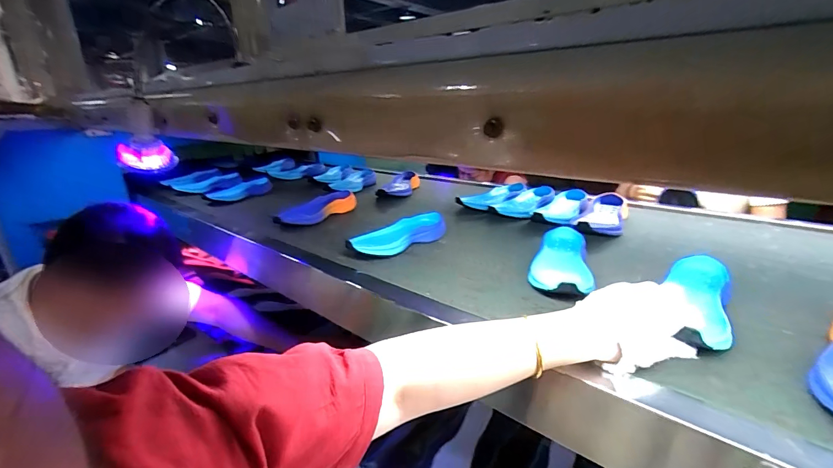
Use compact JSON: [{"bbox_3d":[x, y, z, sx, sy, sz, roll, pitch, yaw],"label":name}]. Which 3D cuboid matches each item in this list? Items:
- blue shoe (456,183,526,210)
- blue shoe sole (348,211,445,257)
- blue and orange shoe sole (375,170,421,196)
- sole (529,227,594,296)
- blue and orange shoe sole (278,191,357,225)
[{"bbox_3d":[0.209,-0.096,1.011,0.185,0.051,0.093,-20,23,-34],"label":"blue shoe"},{"bbox_3d":[-0.038,0.005,0.754,0.215,0.040,0.085,-20,22,-33],"label":"blue shoe sole"},{"bbox_3d":[-0.052,-0.168,1.231,0.101,0.046,0.266,-3,19,13],"label":"blue and orange shoe sole"},{"bbox_3d":[0.238,0.043,0.616,0.090,0.039,0.224,1,20,22],"label":"sole"},{"bbox_3d":[-0.262,-0.065,0.962,0.111,0.041,0.231,2,21,26],"label":"blue and orange shoe sole"}]

